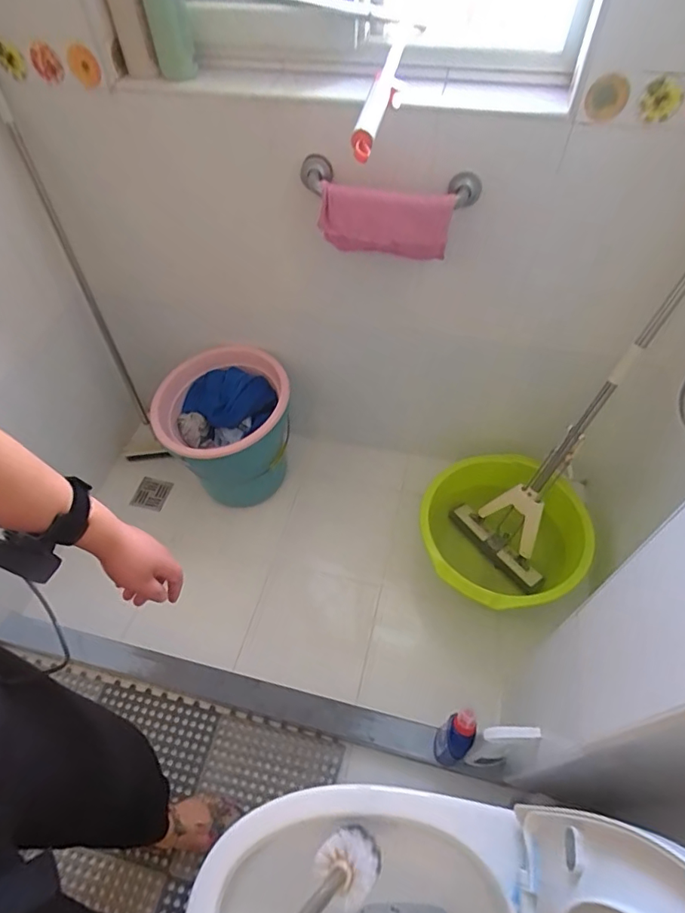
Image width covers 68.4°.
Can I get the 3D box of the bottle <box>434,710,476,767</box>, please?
[{"bbox_3d":[0.209,0.538,0.957,0.048,0.237,0.072,8,54,6],"label":"bottle"}]

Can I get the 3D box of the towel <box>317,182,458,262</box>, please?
[{"bbox_3d":[0.076,-0.424,0.925,0.240,0.125,0.047,9,54,8],"label":"towel"}]

